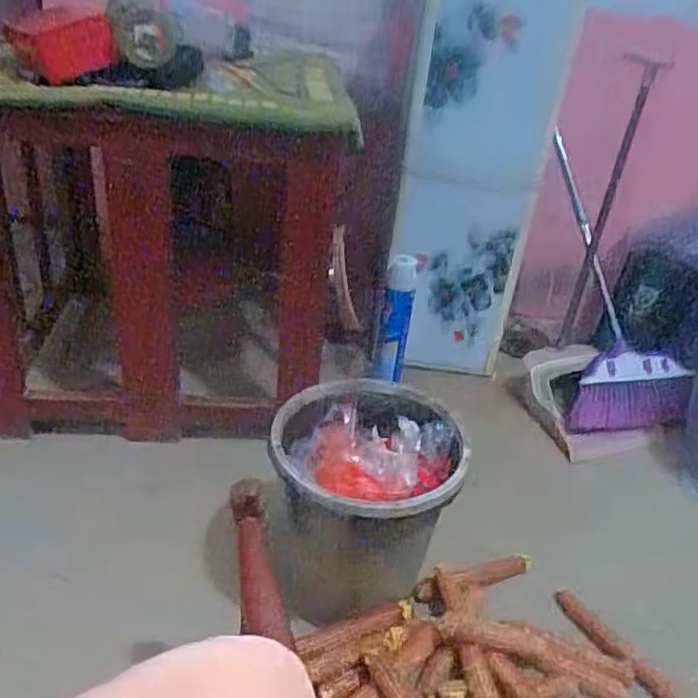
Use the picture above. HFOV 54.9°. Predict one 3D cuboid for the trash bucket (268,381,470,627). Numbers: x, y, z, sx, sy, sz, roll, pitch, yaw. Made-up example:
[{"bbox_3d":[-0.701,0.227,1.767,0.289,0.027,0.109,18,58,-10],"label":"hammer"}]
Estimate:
[{"bbox_3d":[0.020,0.216,0.979,0.245,0.251,0.241,5,32,-3],"label":"trash bucket"}]

